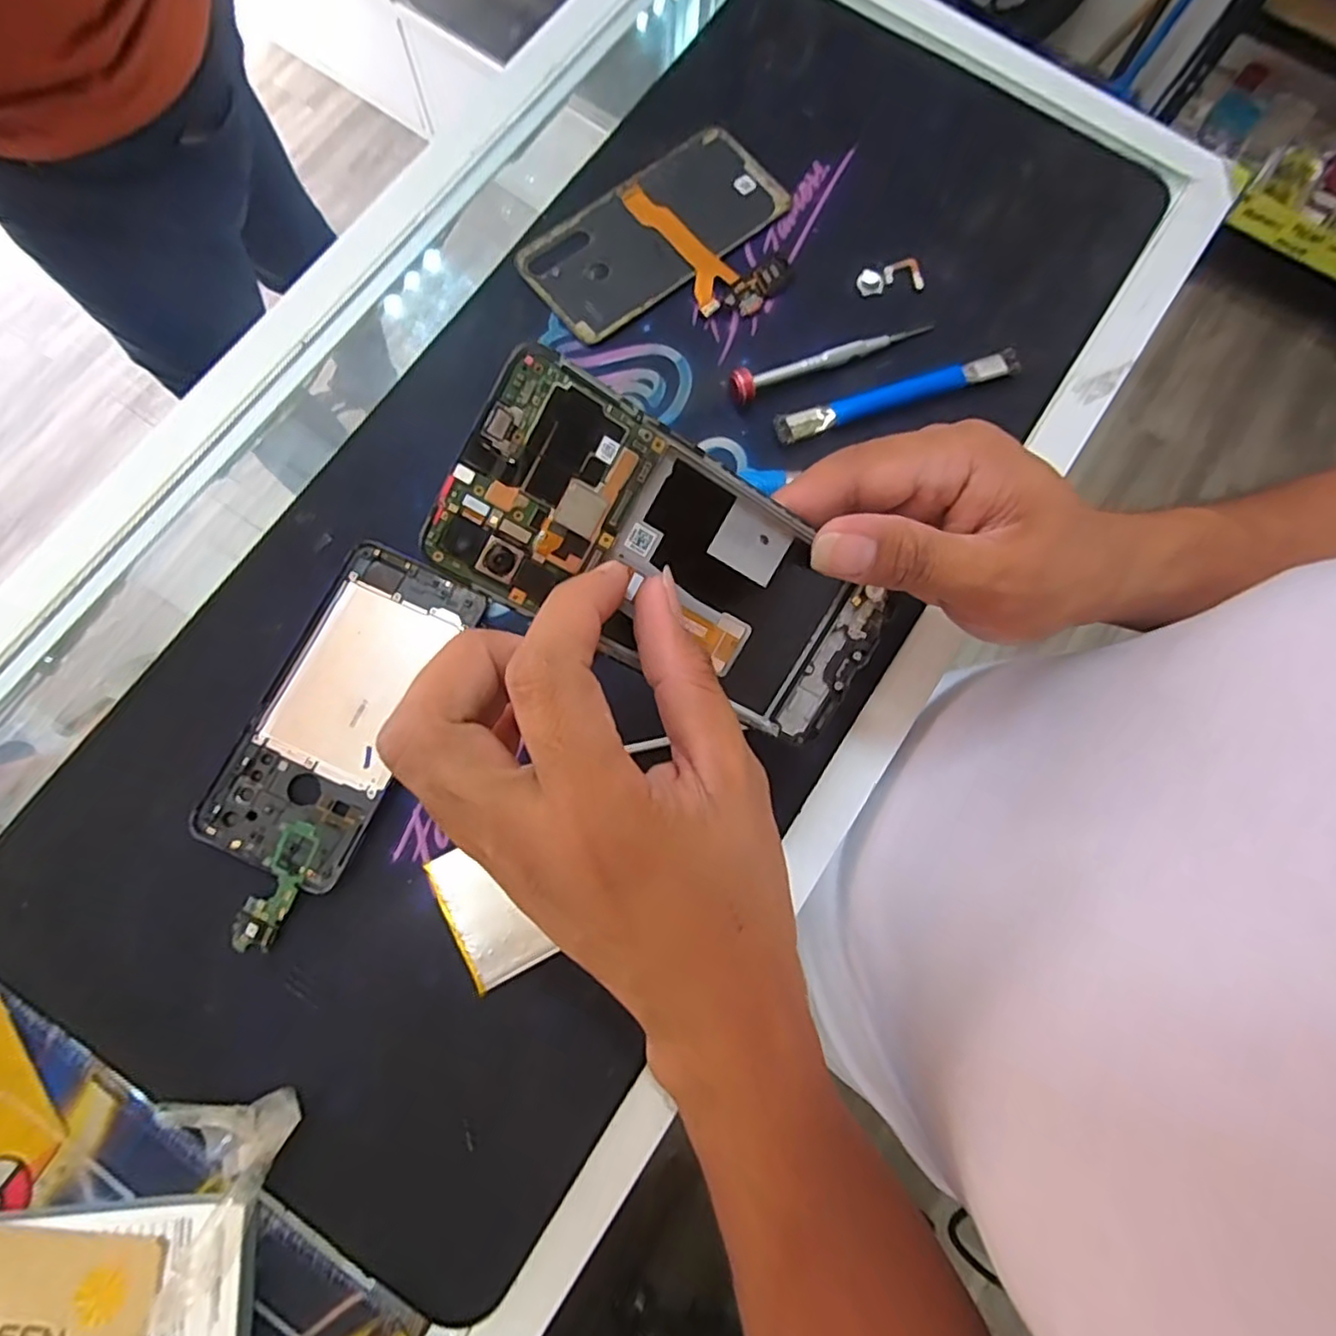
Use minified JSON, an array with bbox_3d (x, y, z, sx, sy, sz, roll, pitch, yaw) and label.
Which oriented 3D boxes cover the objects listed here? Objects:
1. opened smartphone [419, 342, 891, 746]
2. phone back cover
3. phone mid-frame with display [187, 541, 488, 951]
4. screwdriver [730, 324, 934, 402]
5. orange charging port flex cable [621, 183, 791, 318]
[{"bbox_3d":[0.007,-0.030,0.211,0.152,0.005,0.068,27,98,-24],"label":"opened smartphone"},{"bbox_3d":[-0.008,-0.249,0.367,0.151,0.007,0.073,-38,82,-9],"label":"phone back cover"},{"bbox_3d":[-0.160,0.030,0.304,0.072,0.011,0.182,25,79,4],"label":"phone mid-frame with display"},{"bbox_3d":[0.089,-0.169,0.345,0.120,0.016,0.014,-24,80,-6],"label":"screwdriver"},{"bbox_3d":[0.012,-0.230,0.361,0.105,0.007,0.049,31,79,5],"label":"orange charging port flex cable"}]

